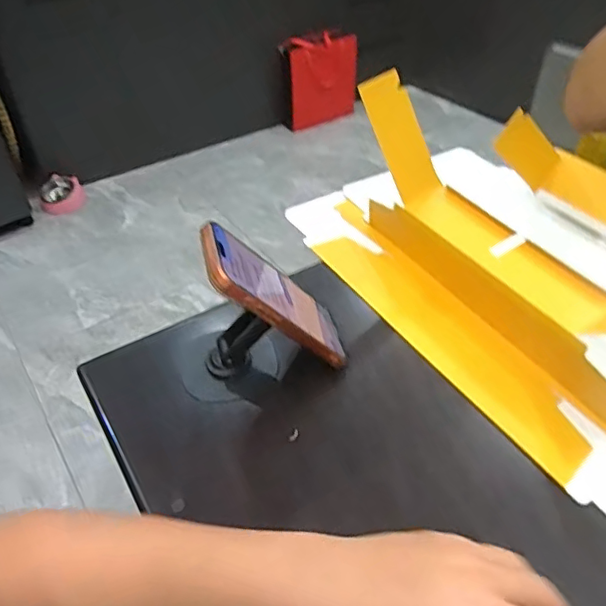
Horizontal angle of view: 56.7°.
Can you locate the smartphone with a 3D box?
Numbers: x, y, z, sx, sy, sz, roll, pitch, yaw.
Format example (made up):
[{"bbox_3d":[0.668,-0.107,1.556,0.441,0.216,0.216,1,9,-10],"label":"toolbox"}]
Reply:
[{"bbox_3d":[-0.023,-0.007,0.479,0.013,0.165,0.085,-37,42,20],"label":"smartphone"}]

